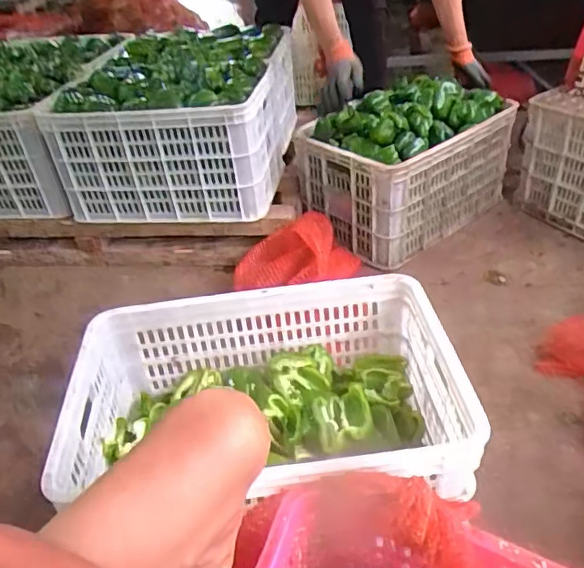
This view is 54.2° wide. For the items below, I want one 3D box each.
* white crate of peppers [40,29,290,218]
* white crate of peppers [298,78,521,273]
[{"bbox_3d":[-0.272,-0.444,1.502,0.481,0.302,0.624,0,38,9],"label":"white crate of peppers"},{"bbox_3d":[0.300,-0.324,1.506,0.526,0.326,0.318,-29,42,-26],"label":"white crate of peppers"}]

